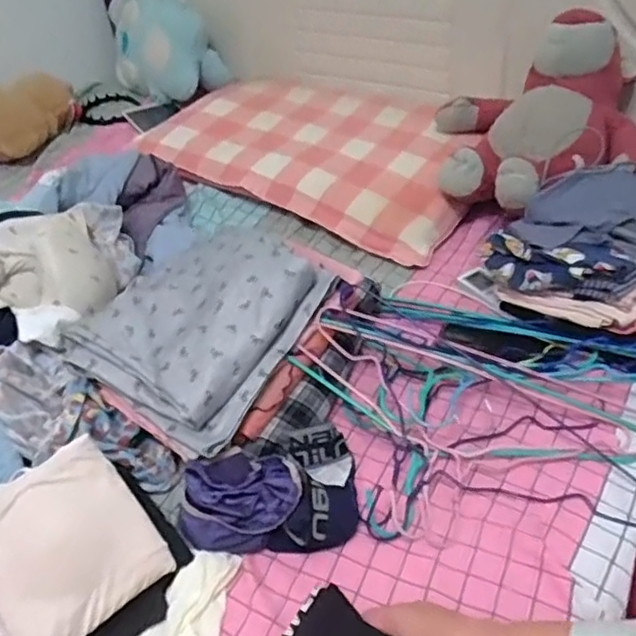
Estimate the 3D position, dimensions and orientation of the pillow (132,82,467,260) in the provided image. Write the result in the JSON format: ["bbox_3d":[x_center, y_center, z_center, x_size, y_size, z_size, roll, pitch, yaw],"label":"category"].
[{"bbox_3d":[-0.007,-0.332,1.228,0.656,0.103,0.360,21,48,29],"label":"pillow"}]

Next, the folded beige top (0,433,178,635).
[{"bbox_3d":[-0.251,0.220,0.619,0.163,0.029,0.164,-31,71,-25],"label":"folded beige top"}]

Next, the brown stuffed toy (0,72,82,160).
[{"bbox_3d":[-0.652,-0.443,1.398,0.104,0.138,0.316,19,46,26],"label":"brown stuffed toy"}]

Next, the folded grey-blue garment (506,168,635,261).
[{"bbox_3d":[0.370,-0.146,0.827,0.185,0.048,0.175,19,46,27],"label":"folded grey-blue garment"}]

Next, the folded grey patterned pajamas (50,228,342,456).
[{"bbox_3d":[-0.150,0.000,0.788,0.237,0.075,0.278,19,65,29],"label":"folded grey patterned pajamas"}]

